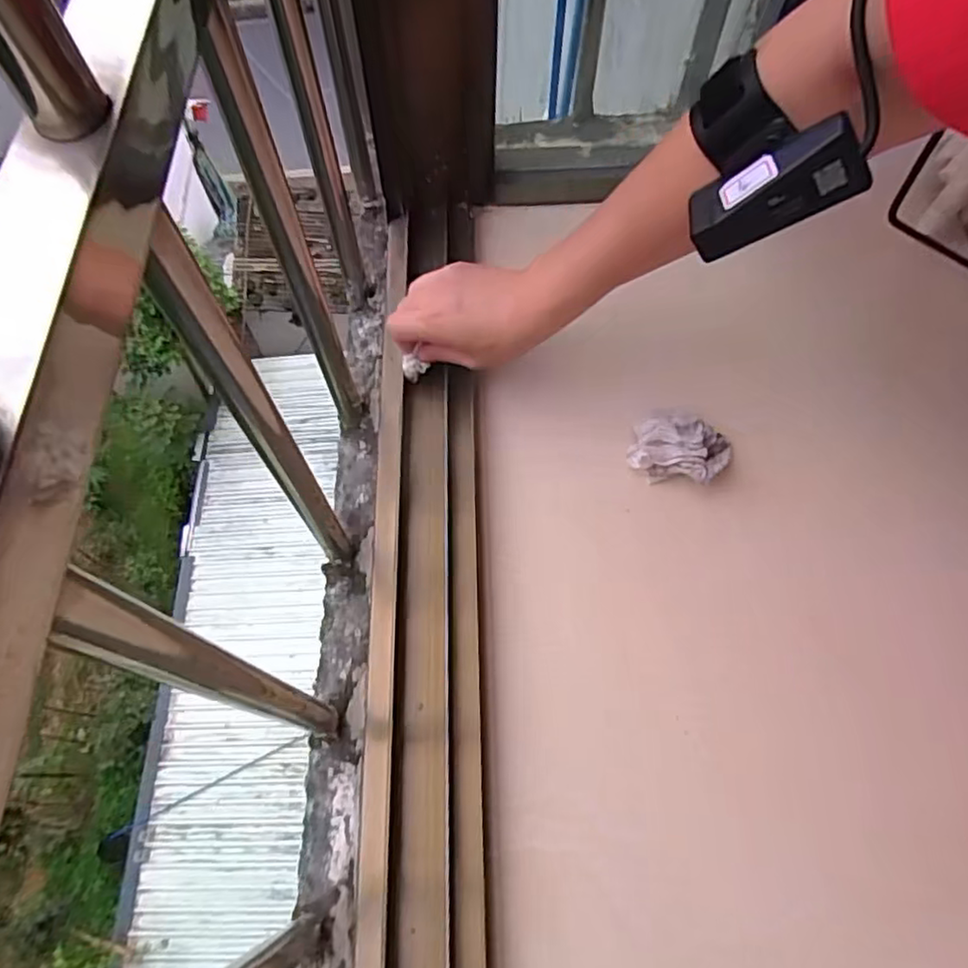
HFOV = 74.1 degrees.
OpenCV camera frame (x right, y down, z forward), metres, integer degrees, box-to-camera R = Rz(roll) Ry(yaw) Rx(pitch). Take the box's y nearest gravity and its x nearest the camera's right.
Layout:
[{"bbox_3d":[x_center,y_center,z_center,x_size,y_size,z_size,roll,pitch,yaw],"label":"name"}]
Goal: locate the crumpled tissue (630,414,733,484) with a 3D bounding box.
[{"bbox_3d":[0.139,-0.022,0.457,0.070,0.034,0.049,7,65,4],"label":"crumpled tissue"}]

